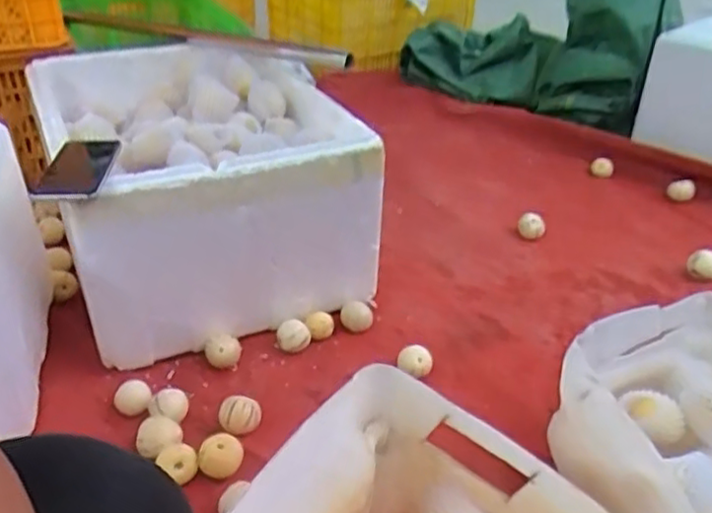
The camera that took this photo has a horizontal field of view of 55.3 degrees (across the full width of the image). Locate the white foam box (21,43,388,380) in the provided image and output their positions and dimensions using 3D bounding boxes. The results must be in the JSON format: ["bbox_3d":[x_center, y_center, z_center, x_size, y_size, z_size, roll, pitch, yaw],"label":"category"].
[{"bbox_3d":[-0.274,-0.141,1.224,0.465,0.299,0.650,-10,33,-18],"label":"white foam box"}]

